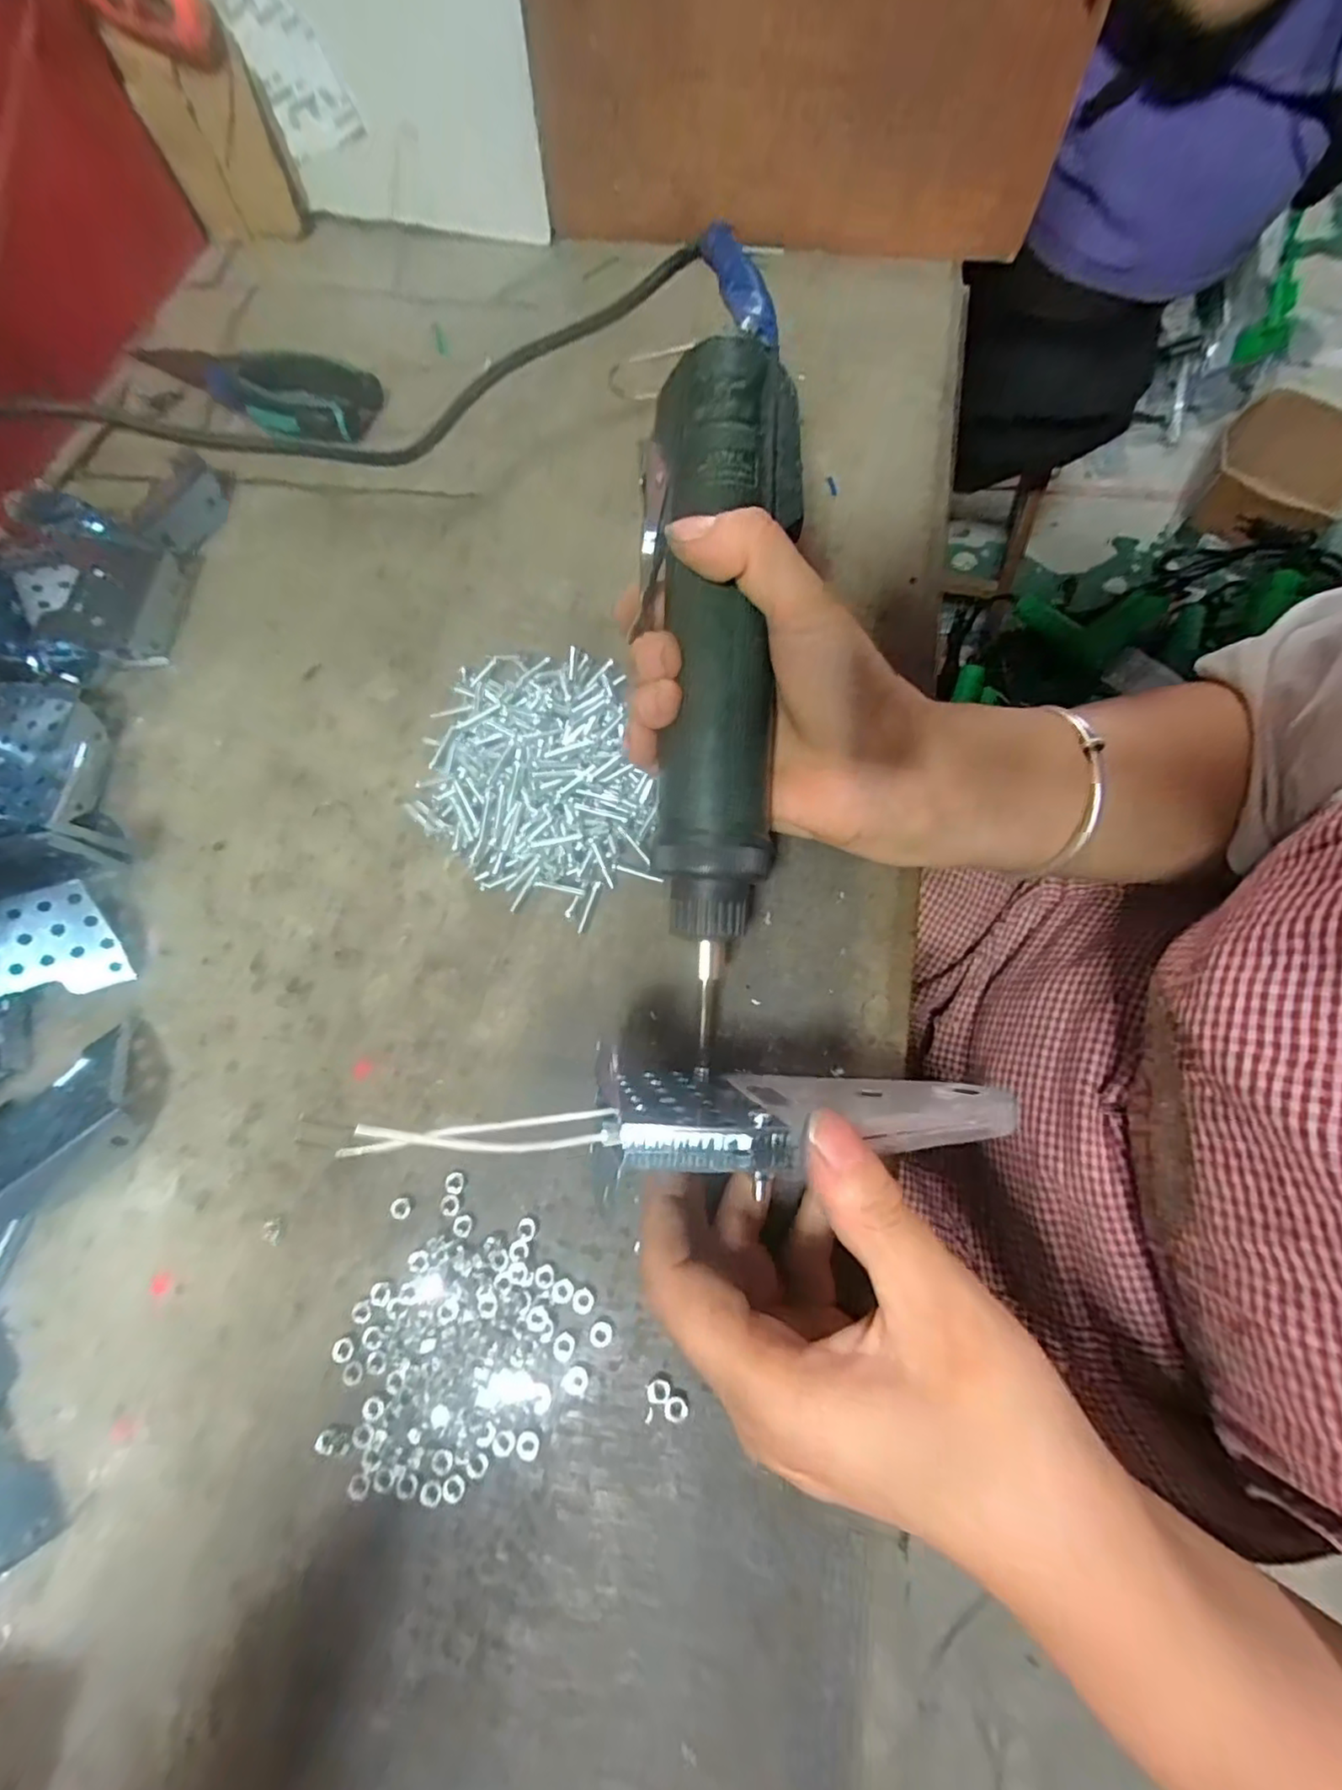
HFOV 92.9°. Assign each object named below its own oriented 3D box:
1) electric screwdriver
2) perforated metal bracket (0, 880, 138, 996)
[{"bbox_3d":[0.016,-0.096,0.224,0.052,0.034,0.286,2,88,2],"label":"electric screwdriver"},{"bbox_3d":[-0.258,0.021,0.253,0.067,0.010,0.041,-14,89,-21],"label":"perforated metal bracket"}]

